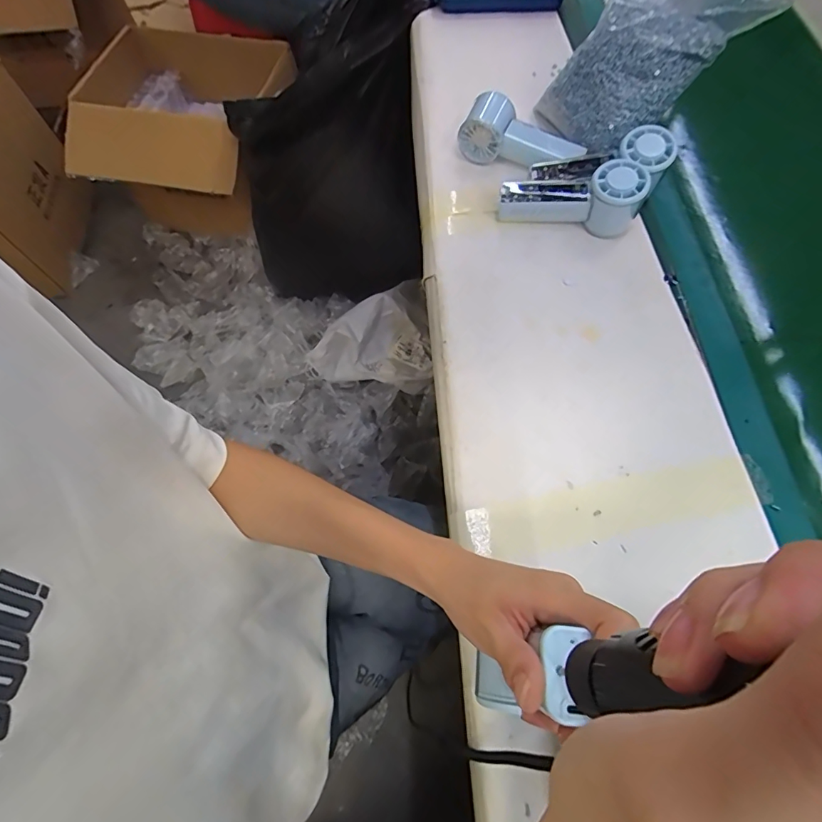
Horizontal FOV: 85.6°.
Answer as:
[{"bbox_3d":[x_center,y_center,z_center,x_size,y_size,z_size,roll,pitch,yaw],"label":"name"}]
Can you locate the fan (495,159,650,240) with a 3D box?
[{"bbox_3d":[0.175,-0.238,0.492,0.144,0.062,0.048,13,69,9],"label":"fan"}]

